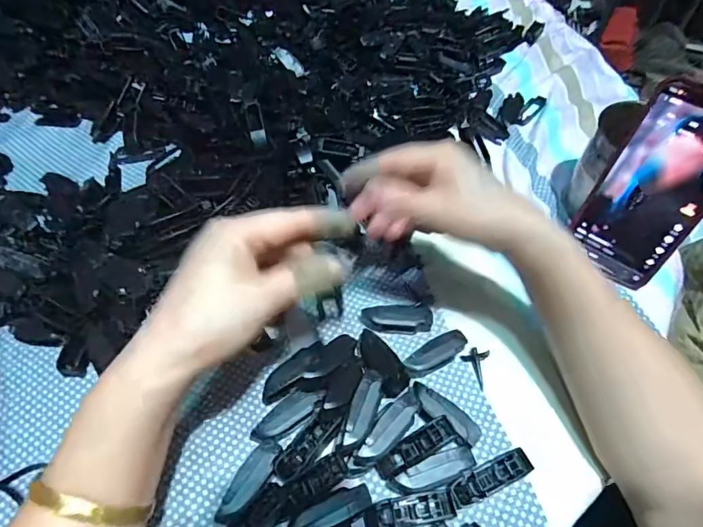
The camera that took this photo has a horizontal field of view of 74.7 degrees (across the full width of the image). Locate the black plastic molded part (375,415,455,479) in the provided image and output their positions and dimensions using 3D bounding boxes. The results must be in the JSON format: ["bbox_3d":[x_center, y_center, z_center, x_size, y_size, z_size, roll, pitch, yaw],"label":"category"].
[{"bbox_3d":[0.042,0.122,0.305,0.056,0.012,0.015,-35,60,-2],"label":"black plastic molded part"}]

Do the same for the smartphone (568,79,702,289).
[{"bbox_3d":[0.232,-0.057,0.351,0.076,0.149,0.010,36,43,22],"label":"smartphone"}]

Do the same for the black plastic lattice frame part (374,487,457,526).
[{"bbox_3d":[0.039,0.152,0.284,0.048,0.007,0.017,-8,55,-7],"label":"black plastic lattice frame part"}]

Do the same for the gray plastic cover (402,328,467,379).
[{"bbox_3d":[0.063,0.067,0.344,0.052,0.012,0.018,-23,58,-17],"label":"gray plastic cover"}]

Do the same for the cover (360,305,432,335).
[{"bbox_3d":[0.037,0.042,0.369,0.056,0.012,0.025,2,54,0],"label":"cover"}]

